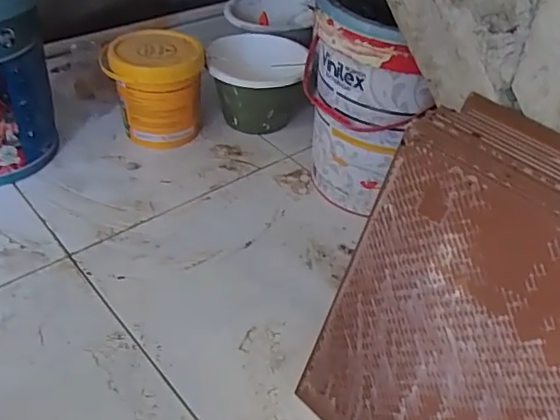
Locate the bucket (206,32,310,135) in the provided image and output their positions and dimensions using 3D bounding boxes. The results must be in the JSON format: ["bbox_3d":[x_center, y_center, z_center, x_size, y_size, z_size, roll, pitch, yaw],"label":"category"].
[{"bbox_3d":[-0.053,-0.284,1.239,0.198,0.178,0.216,3,41,-3],"label":"bucket"}]

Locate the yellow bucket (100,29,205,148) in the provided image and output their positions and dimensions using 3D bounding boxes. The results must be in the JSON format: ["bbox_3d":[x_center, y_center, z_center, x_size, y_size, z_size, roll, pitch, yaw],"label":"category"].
[{"bbox_3d":[-0.259,-0.246,1.171,0.195,0.197,0.170,1,41,-5],"label":"yellow bucket"}]

